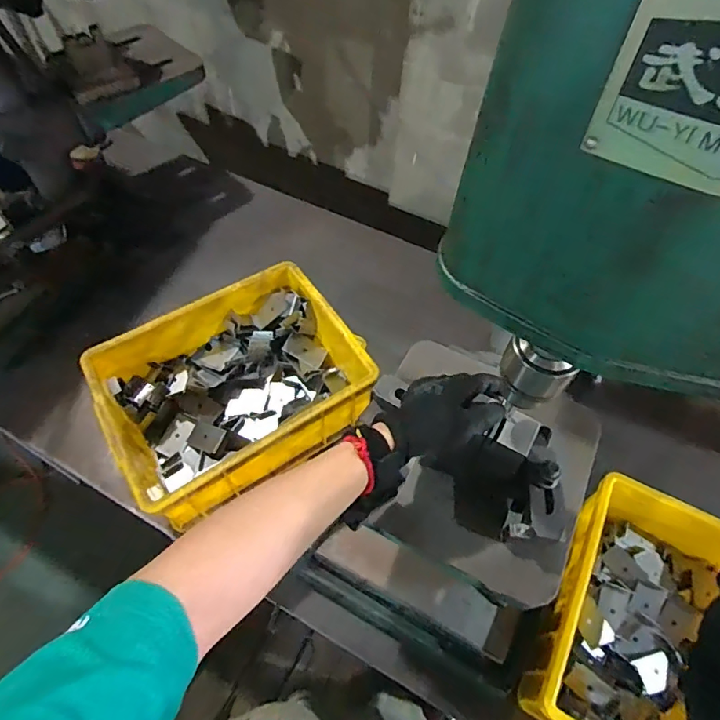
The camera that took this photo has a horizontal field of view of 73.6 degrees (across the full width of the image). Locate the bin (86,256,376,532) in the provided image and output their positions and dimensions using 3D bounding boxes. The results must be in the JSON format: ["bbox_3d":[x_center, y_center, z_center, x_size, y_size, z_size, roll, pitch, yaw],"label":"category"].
[{"bbox_3d":[-0.176,0.036,0.694,0.330,0.119,0.253,-30,64,-19],"label":"bin"}]

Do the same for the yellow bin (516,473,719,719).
[{"bbox_3d":[0.398,0.366,0.646,0.252,0.108,0.335,26,61,14],"label":"yellow bin"}]

